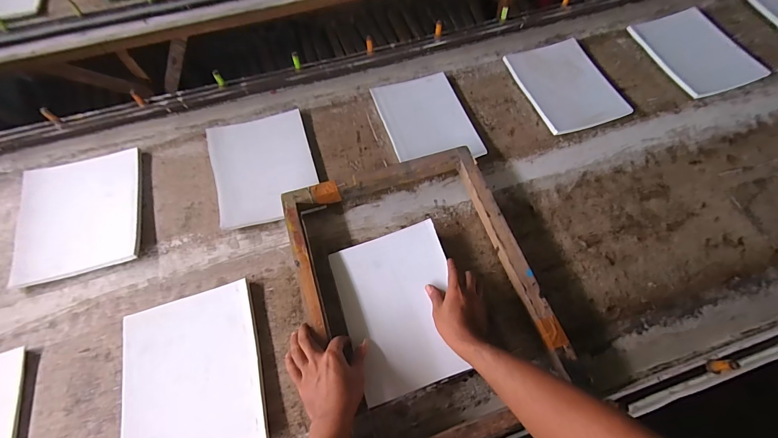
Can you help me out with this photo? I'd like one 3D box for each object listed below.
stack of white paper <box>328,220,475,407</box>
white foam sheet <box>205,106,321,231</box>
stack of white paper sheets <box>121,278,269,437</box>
[{"bbox_3d":[0.023,0.154,0.619,0.201,0.034,0.265,-17,68,-7],"label":"stack of white paper"},{"bbox_3d":[-0.280,-0.119,0.778,0.211,0.017,0.262,-16,69,-10],"label":"white foam sheet"},{"bbox_3d":[-0.333,0.262,0.588,0.218,0.012,0.272,-15,64,-11],"label":"stack of white paper sheets"}]

